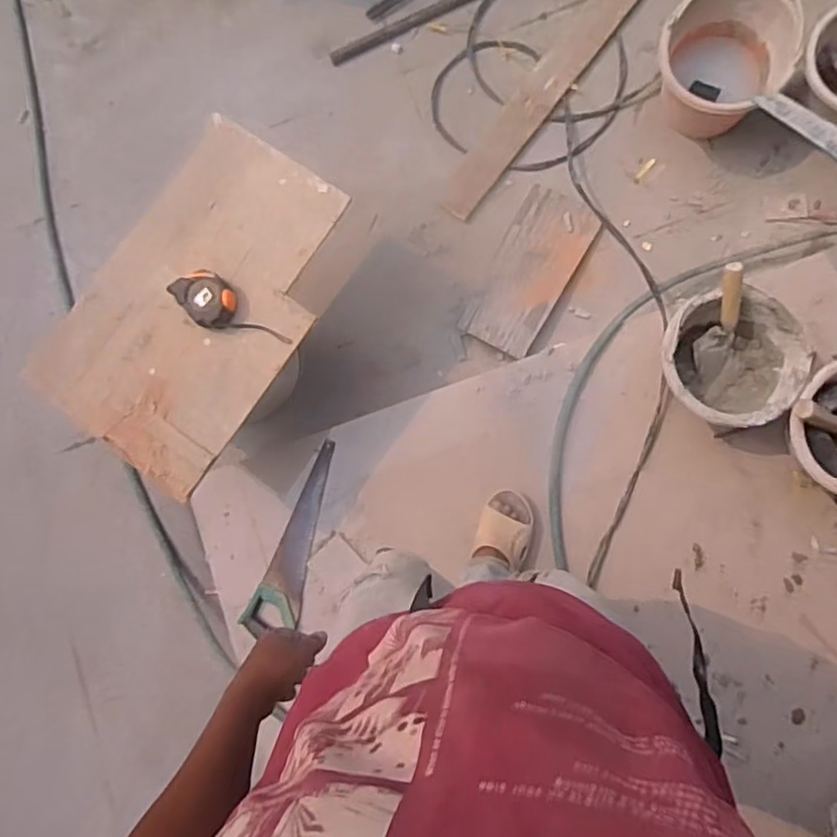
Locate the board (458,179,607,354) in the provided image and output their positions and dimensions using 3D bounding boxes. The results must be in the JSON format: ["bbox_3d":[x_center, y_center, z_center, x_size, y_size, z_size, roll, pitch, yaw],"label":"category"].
[{"bbox_3d":[0.252,-0.331,1.445,0.180,0.030,0.370,29,89,8],"label":"board"}]

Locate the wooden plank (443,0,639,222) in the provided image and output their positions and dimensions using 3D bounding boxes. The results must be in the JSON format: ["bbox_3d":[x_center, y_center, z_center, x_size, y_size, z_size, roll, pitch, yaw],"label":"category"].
[{"bbox_3d":[0.337,-0.828,1.493,0.103,0.020,0.856,39,90,8],"label":"wooden plank"}]

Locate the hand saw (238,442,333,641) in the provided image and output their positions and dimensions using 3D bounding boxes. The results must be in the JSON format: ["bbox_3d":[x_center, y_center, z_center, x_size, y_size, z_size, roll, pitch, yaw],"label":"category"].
[{"bbox_3d":[-0.256,0.253,1.363,0.108,0.020,0.412,17,84,9],"label":"hand saw"}]

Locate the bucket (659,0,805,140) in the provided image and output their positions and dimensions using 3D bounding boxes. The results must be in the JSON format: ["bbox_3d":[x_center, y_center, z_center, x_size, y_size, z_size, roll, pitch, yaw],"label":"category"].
[{"bbox_3d":[0.658,-0.791,1.371,0.254,0.184,0.293,23,88,8],"label":"bucket"}]

